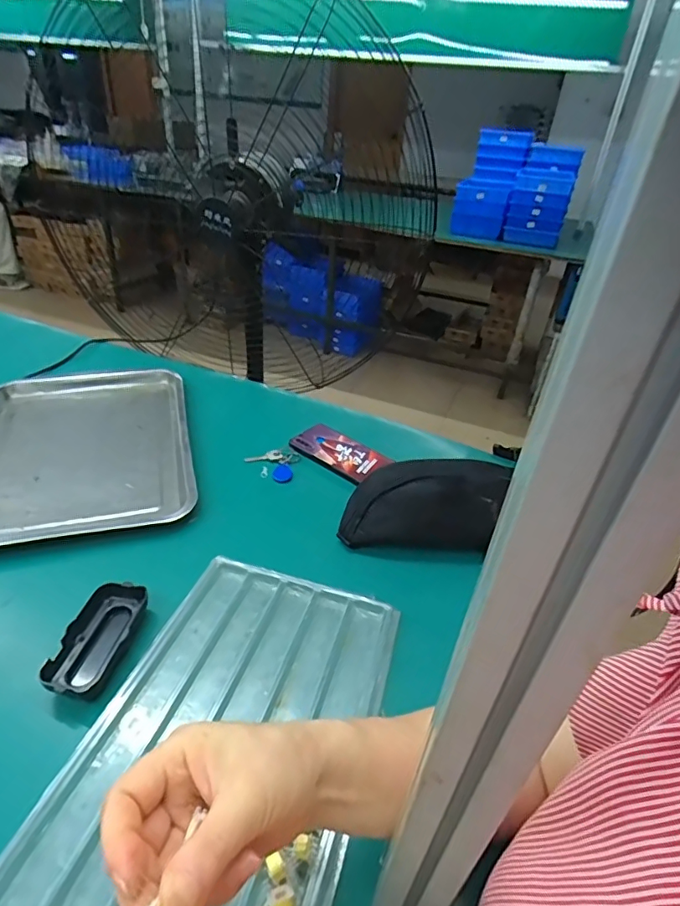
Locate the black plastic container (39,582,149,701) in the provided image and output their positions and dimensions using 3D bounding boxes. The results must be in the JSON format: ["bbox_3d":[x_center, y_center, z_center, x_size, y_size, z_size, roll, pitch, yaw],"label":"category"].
[{"bbox_3d":[-0.223,0.175,0.460,0.053,0.033,0.110,10,35,5],"label":"black plastic container"}]

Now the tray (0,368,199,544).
[{"bbox_3d":[-0.370,-0.013,0.709,0.299,0.035,0.381,-5,36,-17],"label":"tray"}]

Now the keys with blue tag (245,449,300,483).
[{"bbox_3d":[-0.099,0.014,0.711,0.073,0.014,0.066,11,35,6],"label":"keys with blue tag"}]

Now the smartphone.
[{"bbox_3d":[-0.002,-0.003,0.731,0.140,0.009,0.074,29,47,29],"label":"smartphone"}]

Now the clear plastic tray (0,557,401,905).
[{"bbox_3d":[-0.088,0.227,0.403,0.218,0.030,0.321,14,35,11],"label":"clear plastic tray"}]

